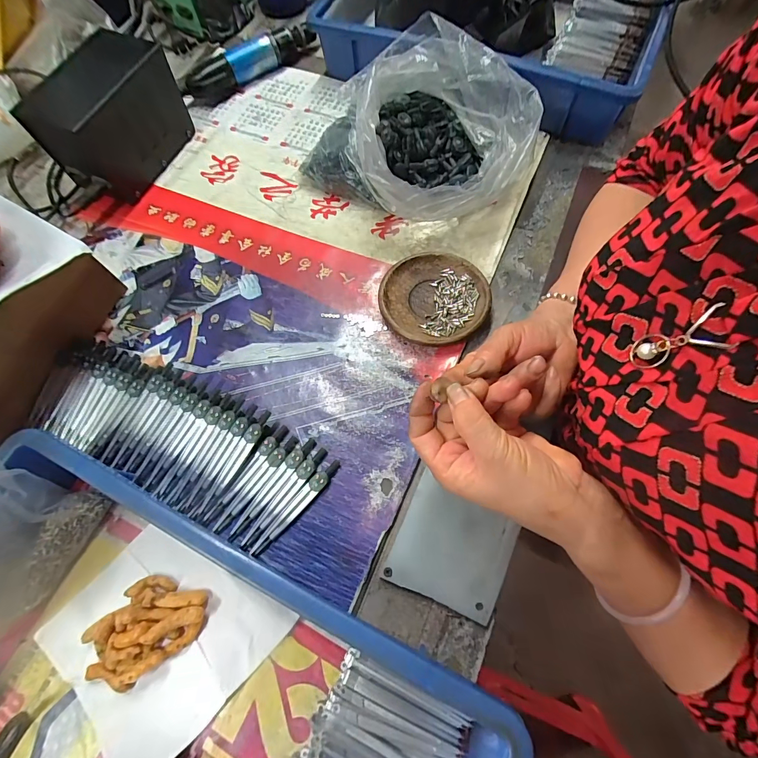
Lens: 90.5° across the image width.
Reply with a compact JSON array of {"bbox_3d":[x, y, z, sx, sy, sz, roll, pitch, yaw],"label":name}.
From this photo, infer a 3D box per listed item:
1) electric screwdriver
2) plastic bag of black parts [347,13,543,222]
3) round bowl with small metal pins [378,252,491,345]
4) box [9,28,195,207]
[{"bbox_3d":[-0.192,-0.462,0.555,0.214,0.045,0.037,-33,71,-10],"label":"electric screwdriver"},{"bbox_3d":[0.062,-0.284,0.441,0.208,0.109,0.205,-37,72,-12],"label":"plastic bag of black parts"},{"bbox_3d":[0.060,-0.087,0.410,0.111,0.021,0.110,-1,69,2],"label":"round bowl with small metal pins"},{"bbox_3d":[-0.320,-0.316,0.459,0.092,0.109,0.164,29,73,12],"label":"box"}]

